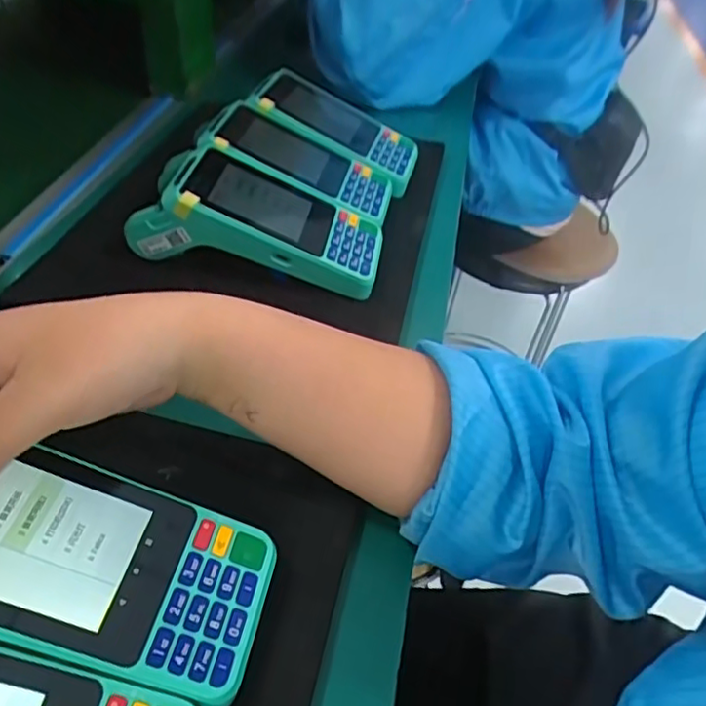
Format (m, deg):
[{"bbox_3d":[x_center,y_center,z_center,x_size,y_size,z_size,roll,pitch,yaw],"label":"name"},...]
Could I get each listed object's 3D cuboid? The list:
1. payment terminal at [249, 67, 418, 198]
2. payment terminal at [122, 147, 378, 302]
[{"bbox_3d":[-0.016,-0.204,0.567,0.153,0.037,0.097,26,41,-13],"label":"payment terminal"},{"bbox_3d":[-0.064,-0.097,0.443,0.166,0.064,0.080,8,45,1],"label":"payment terminal"}]

